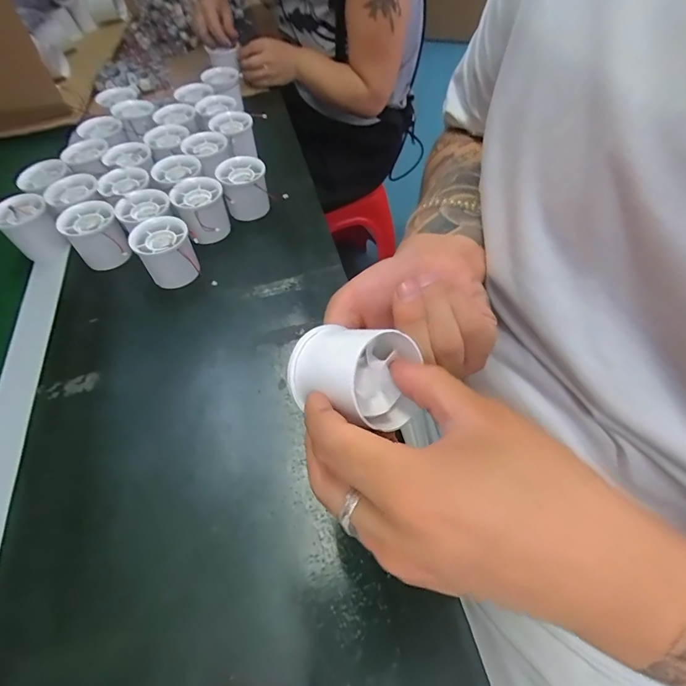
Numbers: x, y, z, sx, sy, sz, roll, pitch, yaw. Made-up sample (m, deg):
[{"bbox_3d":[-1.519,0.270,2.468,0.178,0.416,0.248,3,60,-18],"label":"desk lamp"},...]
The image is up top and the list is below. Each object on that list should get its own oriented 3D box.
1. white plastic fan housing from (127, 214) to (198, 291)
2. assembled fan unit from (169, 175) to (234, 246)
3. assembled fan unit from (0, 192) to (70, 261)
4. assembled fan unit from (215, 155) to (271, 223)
[{"bbox_3d":[-0.186,-0.094,0.427,0.052,0.053,0.055,-25,57,-17],"label":"white plastic fan housing"},{"bbox_3d":[-0.162,-0.151,0.472,0.054,0.057,0.064,-22,56,-16],"label":"assembled fan unit"},{"bbox_3d":[-0.356,-0.130,0.460,0.056,0.050,0.058,-31,59,-21],"label":"assembled fan unit"},{"bbox_3d":[-0.117,-0.182,0.492,0.056,0.061,0.059,-18,55,-13],"label":"assembled fan unit"}]

